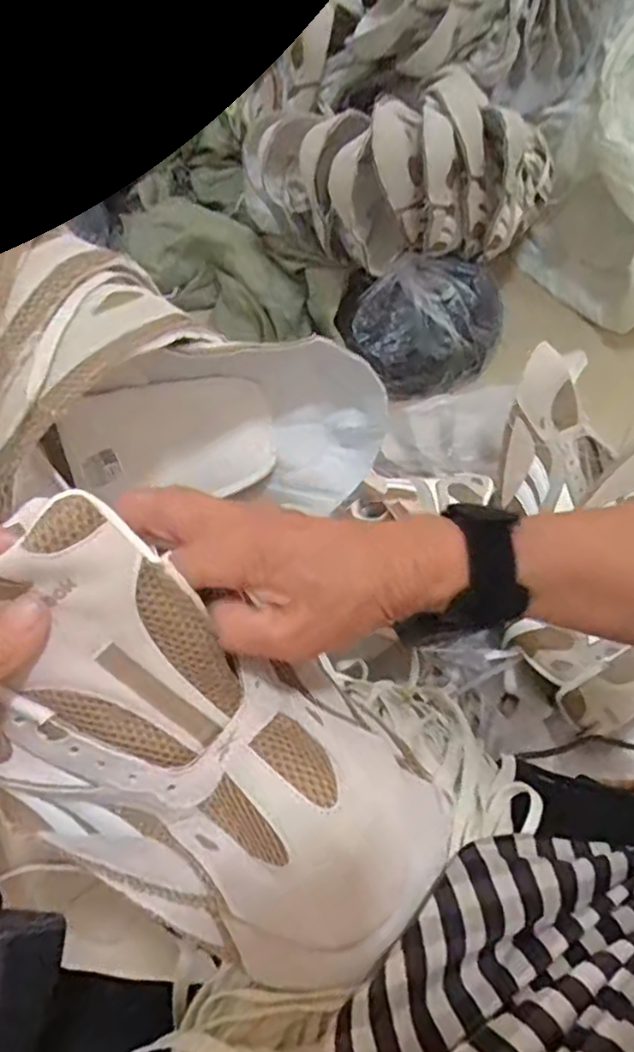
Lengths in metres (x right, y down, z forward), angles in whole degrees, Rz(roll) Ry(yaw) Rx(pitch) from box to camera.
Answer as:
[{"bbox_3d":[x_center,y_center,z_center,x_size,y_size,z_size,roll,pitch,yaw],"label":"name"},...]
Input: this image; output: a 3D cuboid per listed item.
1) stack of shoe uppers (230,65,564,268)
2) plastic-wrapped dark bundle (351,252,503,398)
[{"bbox_3d":[0.136,-0.490,0.897,0.416,0.206,0.198,-16,61,-11],"label":"stack of shoe uppers"},{"bbox_3d":[0.171,-0.307,0.970,0.215,0.099,0.178,-28,65,-17],"label":"plastic-wrapped dark bundle"}]

